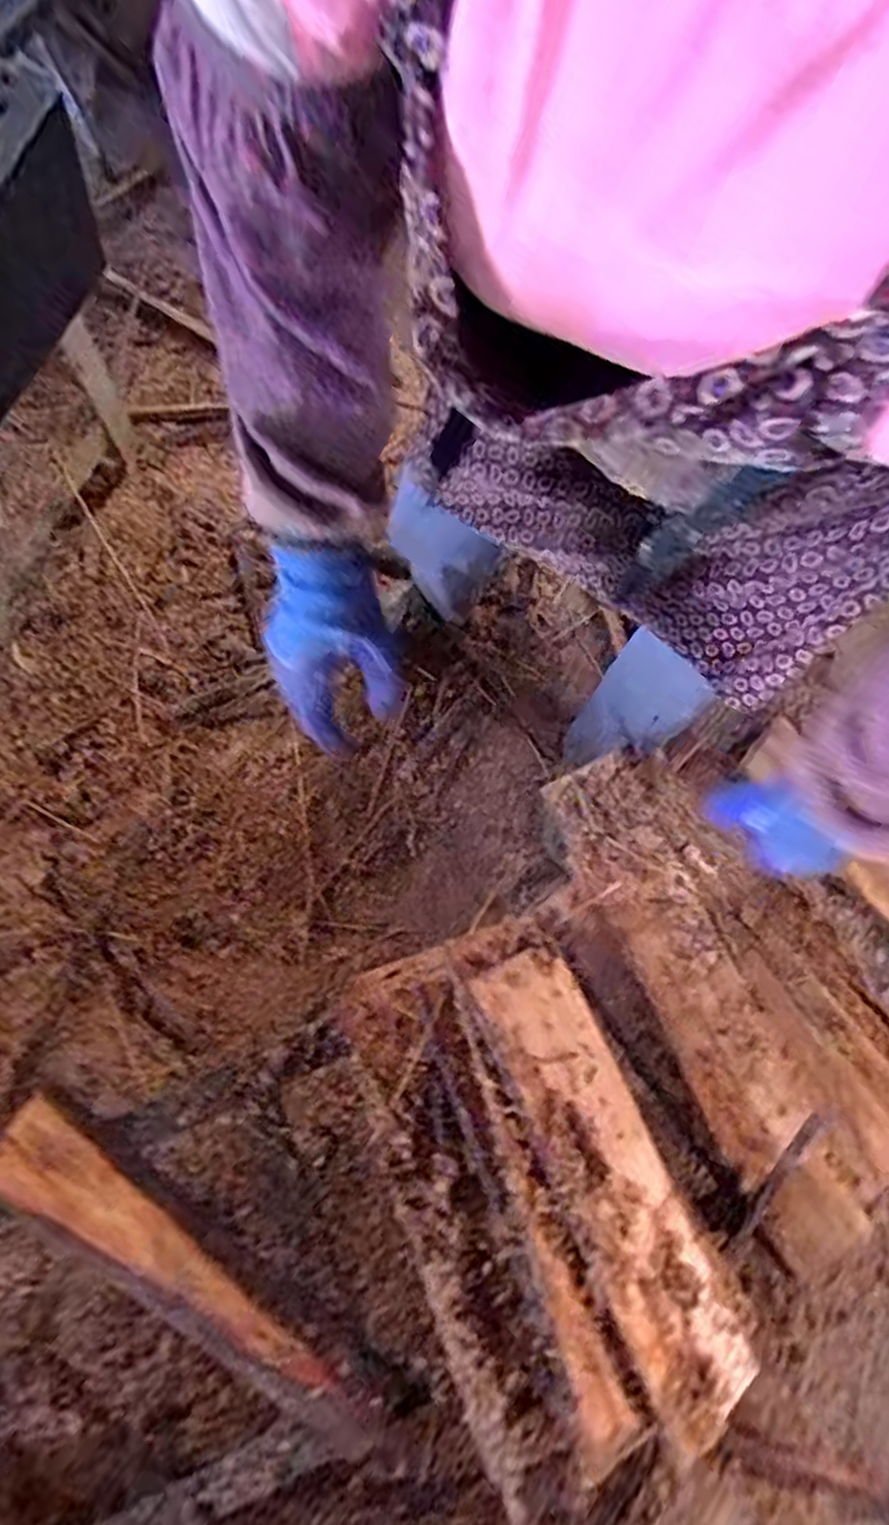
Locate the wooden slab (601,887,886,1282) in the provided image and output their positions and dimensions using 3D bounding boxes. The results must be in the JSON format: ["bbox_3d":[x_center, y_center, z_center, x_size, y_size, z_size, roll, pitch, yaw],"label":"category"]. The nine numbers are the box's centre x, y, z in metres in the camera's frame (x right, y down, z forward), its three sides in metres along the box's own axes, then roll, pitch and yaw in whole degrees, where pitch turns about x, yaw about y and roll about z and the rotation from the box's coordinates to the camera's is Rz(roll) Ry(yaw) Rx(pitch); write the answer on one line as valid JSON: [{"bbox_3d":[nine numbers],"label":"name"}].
[{"bbox_3d":[0.332,0.330,0.854,0.128,0.044,0.456,-27,77,-6],"label":"wooden slab"}]

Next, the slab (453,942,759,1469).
[{"bbox_3d":[0.171,0.424,0.788,0.131,0.018,0.488,-21,80,-31],"label":"slab"}]

